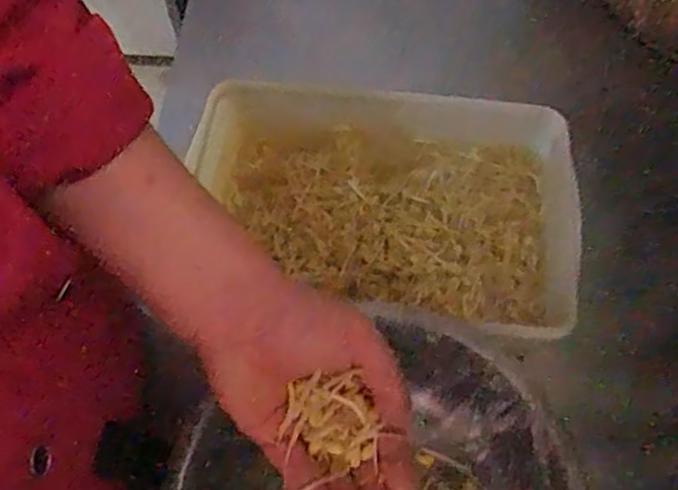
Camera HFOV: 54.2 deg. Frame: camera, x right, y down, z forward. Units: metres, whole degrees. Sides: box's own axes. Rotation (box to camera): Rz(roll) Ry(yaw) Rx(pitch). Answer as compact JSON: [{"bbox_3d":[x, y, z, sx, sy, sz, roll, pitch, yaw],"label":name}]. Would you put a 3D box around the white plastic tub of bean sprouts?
[{"bbox_3d":[0.039,-0.038,0.603,0.346,0.063,0.200,13,66,6],"label":"white plastic tub of bean sprouts"}]

